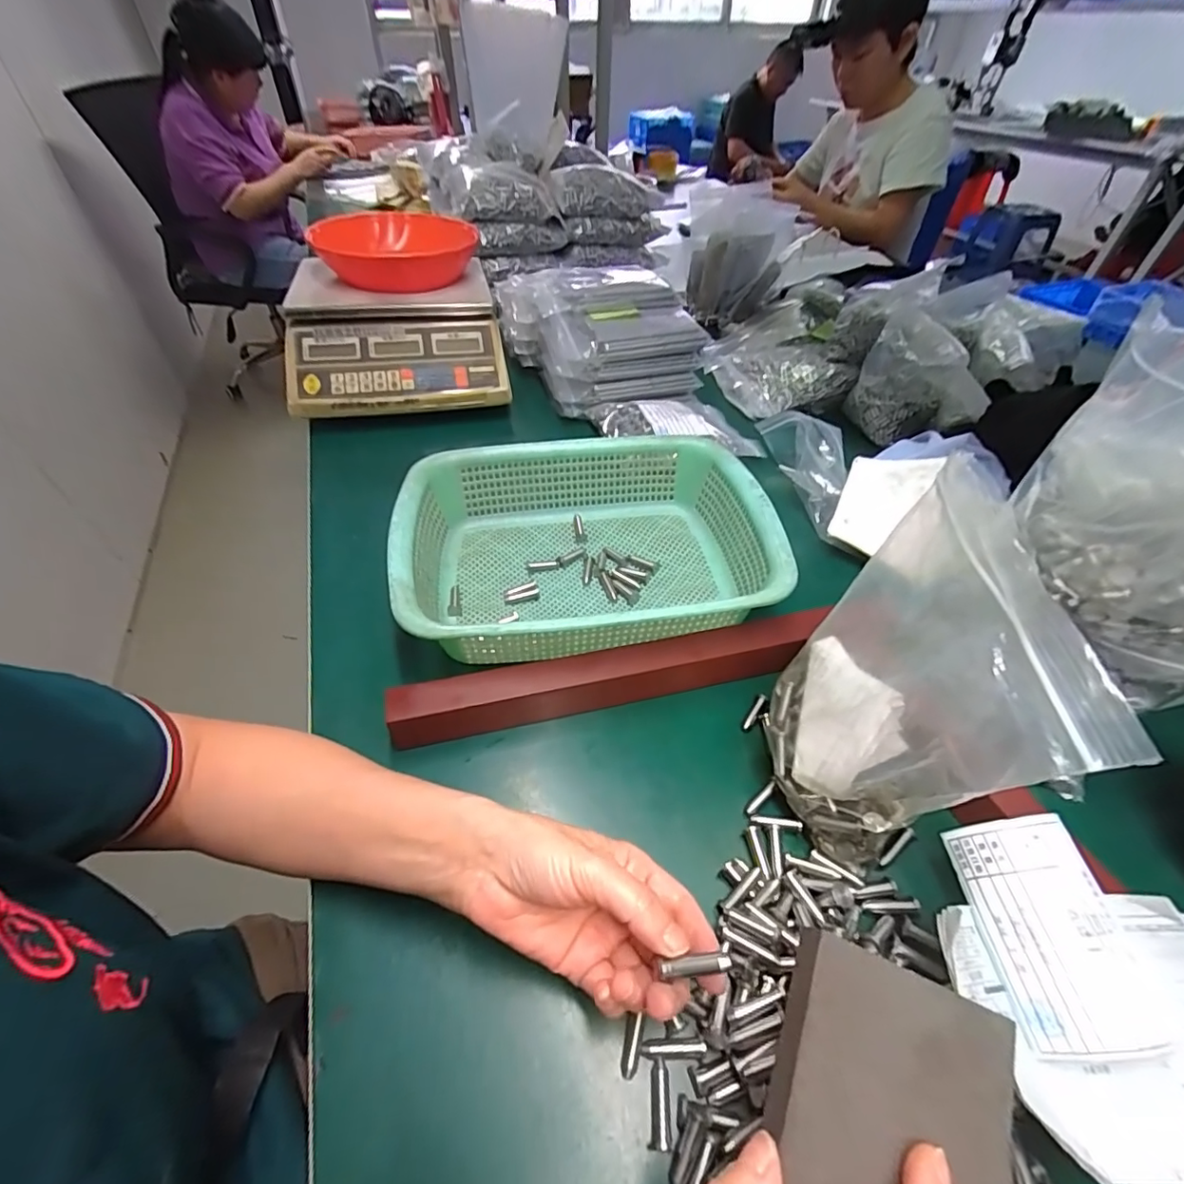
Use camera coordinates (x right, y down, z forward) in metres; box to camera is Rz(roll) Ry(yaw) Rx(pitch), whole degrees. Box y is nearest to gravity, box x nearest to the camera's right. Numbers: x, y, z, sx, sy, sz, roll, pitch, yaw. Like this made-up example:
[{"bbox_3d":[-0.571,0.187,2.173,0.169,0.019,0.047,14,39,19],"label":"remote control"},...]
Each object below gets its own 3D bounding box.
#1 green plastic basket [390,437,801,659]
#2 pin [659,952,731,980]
[{"bbox_3d":[-0.005,-0.041,0.451,0.293,0.072,0.217,-7,48,-7],"label":"green plastic basket"},{"bbox_3d":[0.044,0.156,0.222,0.030,0.004,0.006,-19,45,15],"label":"pin"}]

